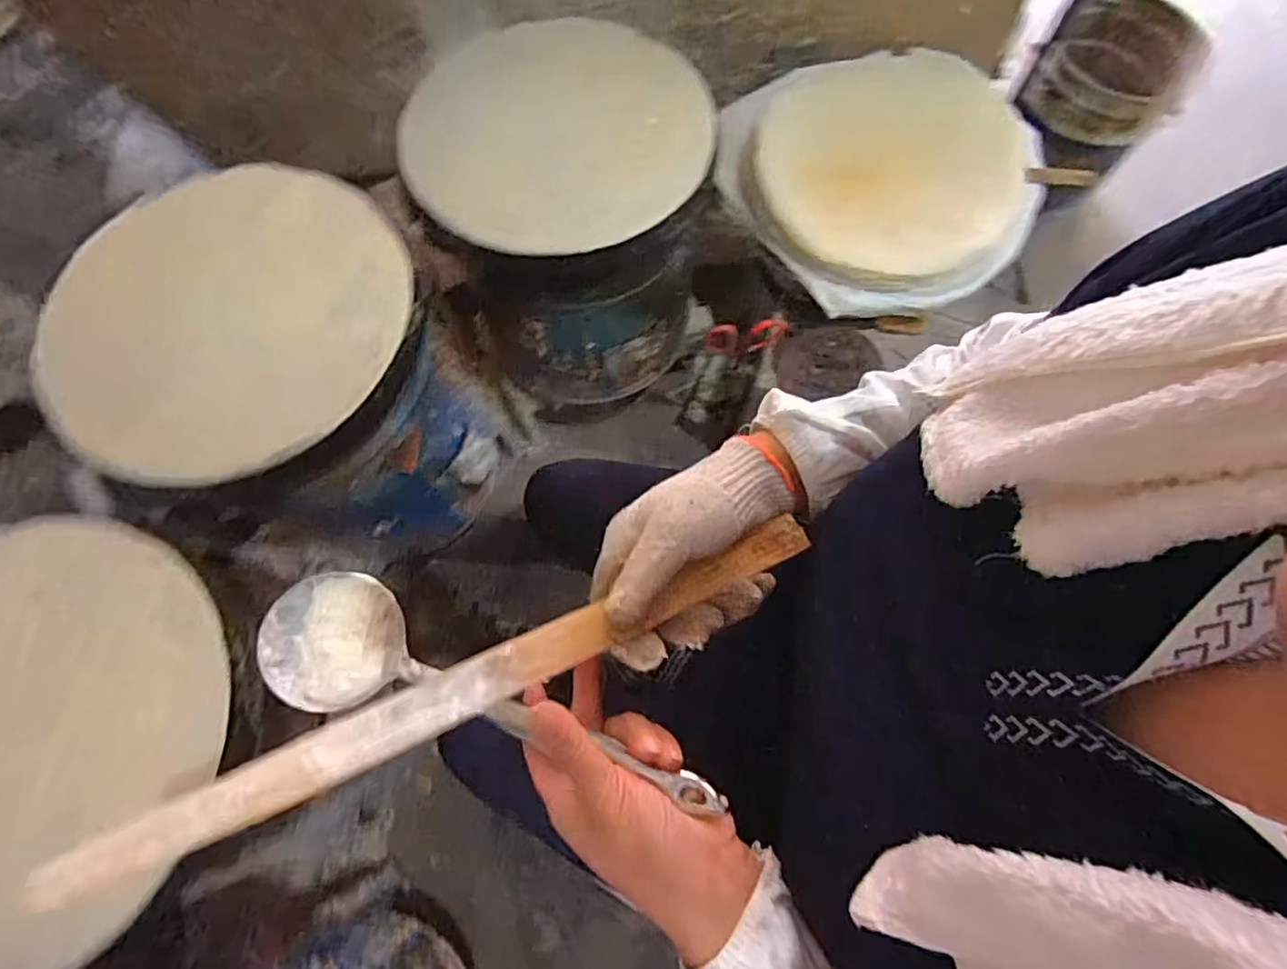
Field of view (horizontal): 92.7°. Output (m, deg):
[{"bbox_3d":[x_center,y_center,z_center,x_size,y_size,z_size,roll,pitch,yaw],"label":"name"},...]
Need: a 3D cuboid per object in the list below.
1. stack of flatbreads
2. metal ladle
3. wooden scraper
[{"bbox_3d":[0.401,-0.503,0.970,0.546,0.065,0.442,-36,79,-18],"label":"stack of flatbreads"},{"bbox_3d":[-0.111,0.132,0.394,0.340,0.058,0.094,9,71,27],"label":"metal ladle"},{"bbox_3d":[-0.092,0.110,0.337,0.422,0.014,0.031,-23,73,-14],"label":"wooden scraper"}]

